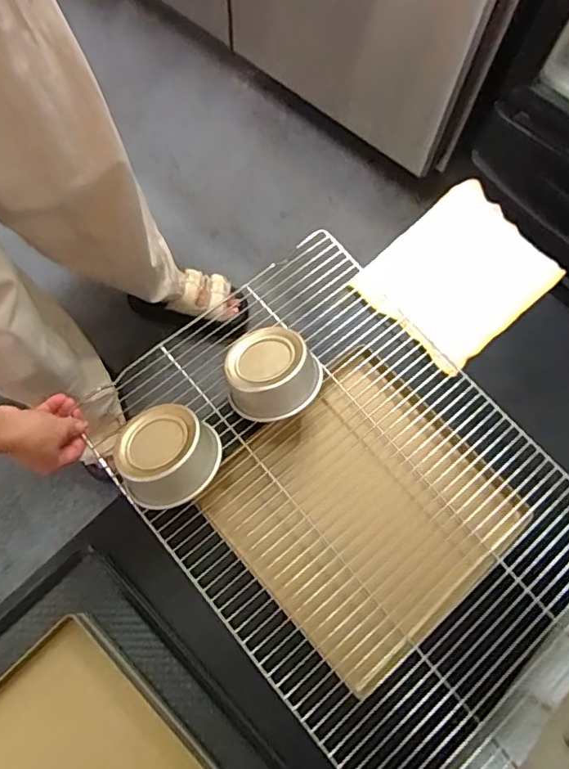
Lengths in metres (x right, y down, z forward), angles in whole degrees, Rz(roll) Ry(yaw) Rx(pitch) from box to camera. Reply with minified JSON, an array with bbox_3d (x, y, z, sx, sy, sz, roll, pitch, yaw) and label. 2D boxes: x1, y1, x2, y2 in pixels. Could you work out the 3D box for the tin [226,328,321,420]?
[{"bbox_3d":[-0.012,-0.015,0.615,0.101,0.045,0.092,-2,71,-3],"label":"tin"}]

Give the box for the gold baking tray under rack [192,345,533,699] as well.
[{"bbox_3d":[0.086,0.136,0.636,0.275,0.034,0.277,-41,73,-12],"label":"gold baking tray under rack"}]

